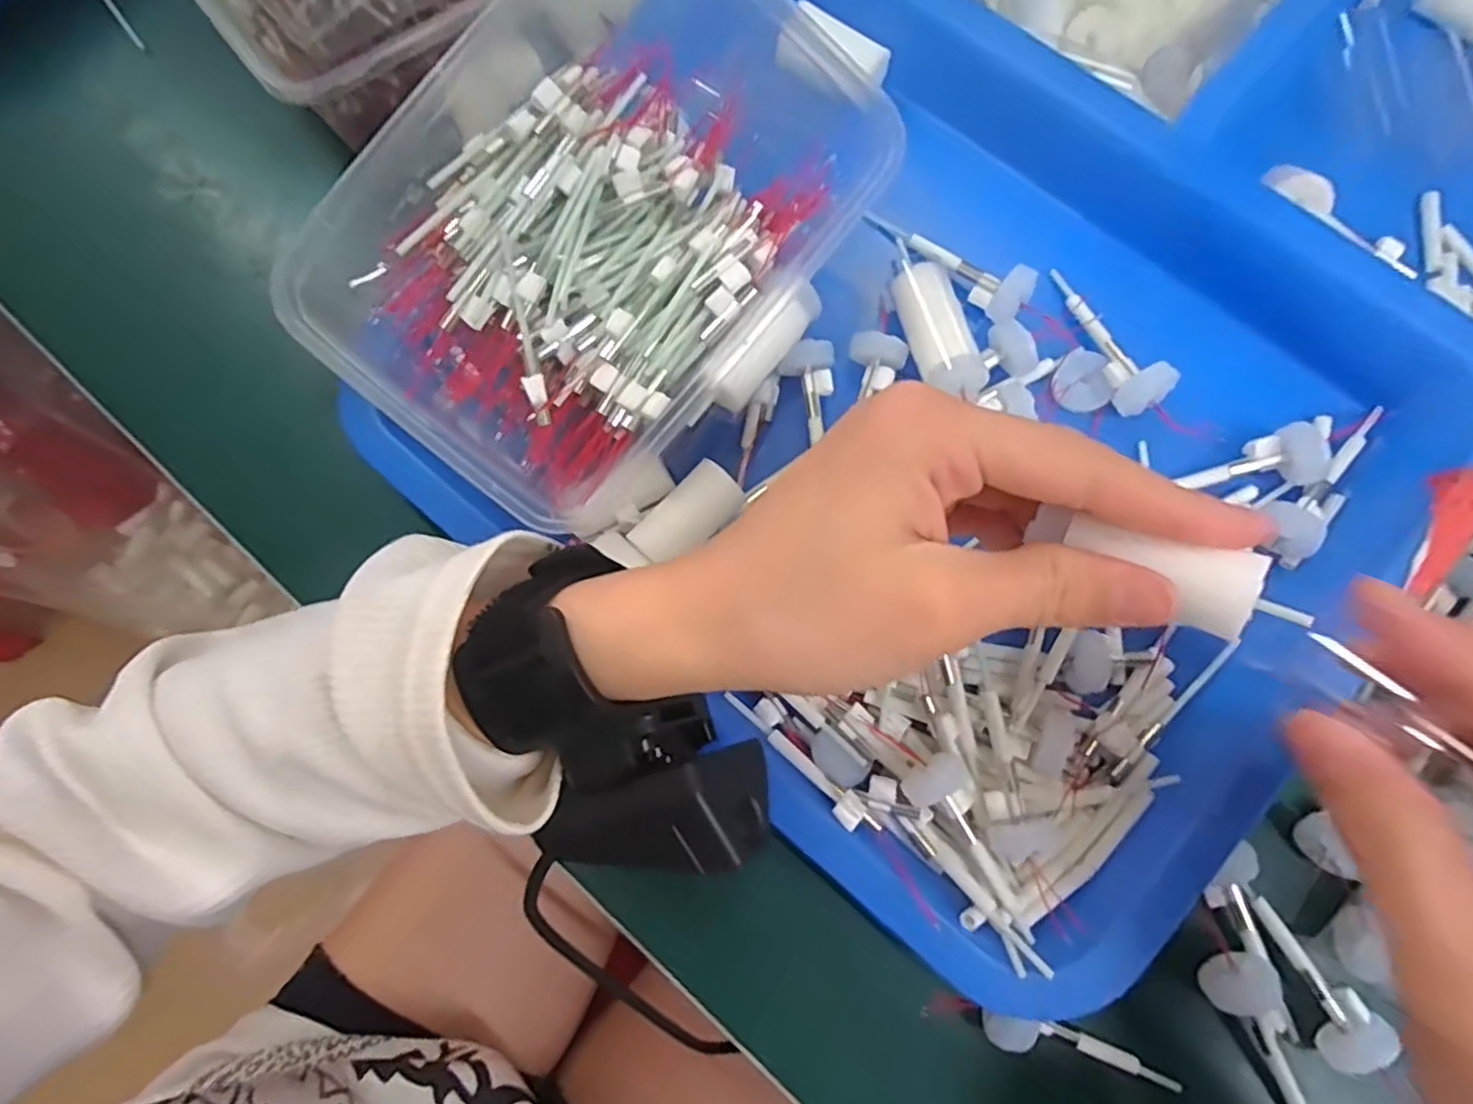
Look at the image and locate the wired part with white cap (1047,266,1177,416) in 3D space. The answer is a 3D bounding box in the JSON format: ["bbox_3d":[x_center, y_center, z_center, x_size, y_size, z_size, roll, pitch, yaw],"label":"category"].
[{"bbox_3d":[0.129,-0.075,0.253,0.017,0.020,0.061,-32,76,-8],"label":"wired part with white cap"}]

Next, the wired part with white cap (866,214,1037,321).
[{"bbox_3d":[0.079,-0.110,0.259,0.018,0.014,0.067,-42,78,-10],"label":"wired part with white cap"}]

